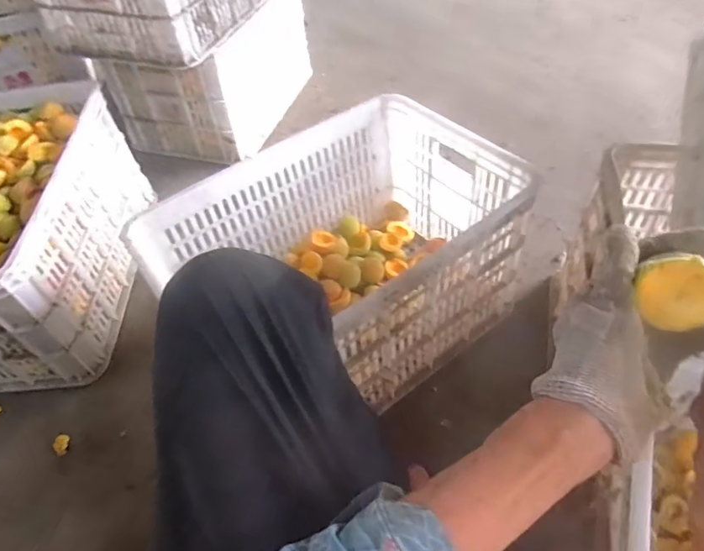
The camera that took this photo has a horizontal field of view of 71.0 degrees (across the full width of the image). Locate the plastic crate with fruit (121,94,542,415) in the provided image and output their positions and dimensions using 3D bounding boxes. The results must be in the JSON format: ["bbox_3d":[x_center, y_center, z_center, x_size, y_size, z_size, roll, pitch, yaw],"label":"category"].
[{"bbox_3d":[-0.011,-0.022,0.780,0.477,0.264,0.350,-33,55,-20],"label":"plastic crate with fruit"}]

